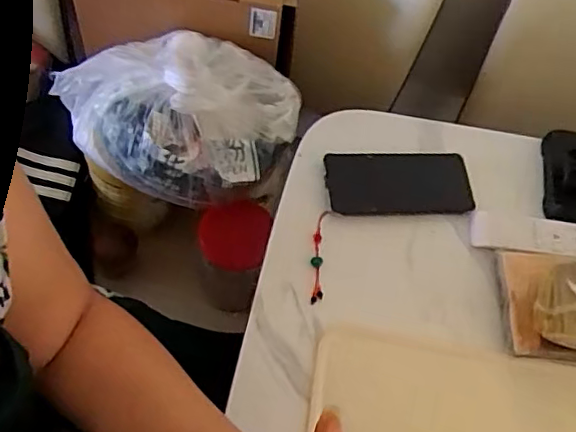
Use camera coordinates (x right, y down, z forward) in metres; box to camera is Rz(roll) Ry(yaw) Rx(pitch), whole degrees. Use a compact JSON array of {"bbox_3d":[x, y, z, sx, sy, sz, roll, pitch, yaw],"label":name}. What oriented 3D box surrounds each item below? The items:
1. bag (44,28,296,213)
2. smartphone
[{"bbox_3d":[-0.129,-0.136,0.657,0.271,0.166,0.174,17,62,2],"label":"bag"},{"bbox_3d":[0.121,-0.035,0.627,0.156,0.010,0.073,0,63,-7],"label":"smartphone"}]

